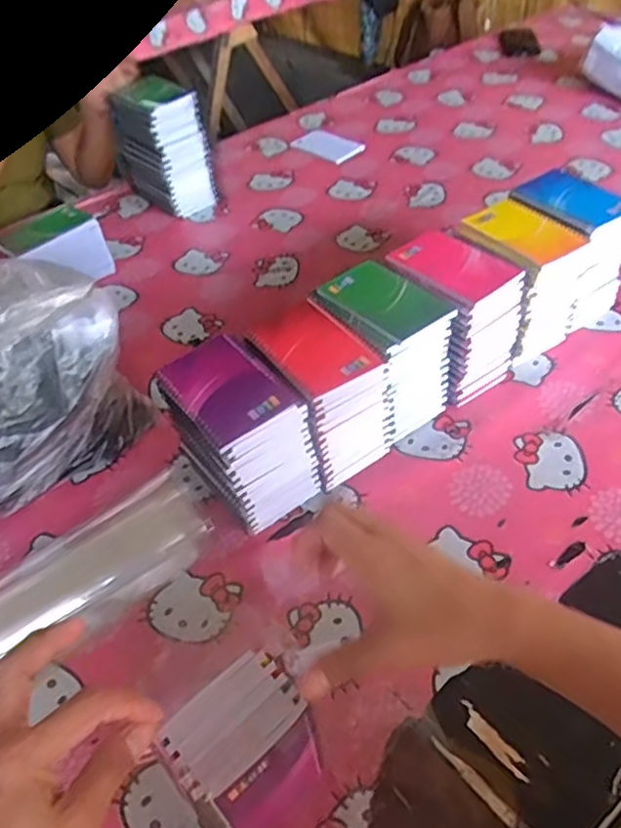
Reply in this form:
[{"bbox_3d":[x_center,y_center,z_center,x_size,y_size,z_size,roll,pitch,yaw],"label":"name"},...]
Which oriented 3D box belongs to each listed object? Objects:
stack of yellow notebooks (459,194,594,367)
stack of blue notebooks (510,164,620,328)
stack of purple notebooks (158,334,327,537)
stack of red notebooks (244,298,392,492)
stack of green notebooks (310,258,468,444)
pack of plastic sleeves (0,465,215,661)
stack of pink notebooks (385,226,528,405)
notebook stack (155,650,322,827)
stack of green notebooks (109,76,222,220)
[{"bbox_3d":[0.244,-0.156,0.800,0.103,0.152,0.131,-32,50,-23],"label":"stack of yellow notebooks"},{"bbox_3d":[0.323,-0.201,0.828,0.091,0.161,0.131,-27,48,-19],"label":"stack of blue notebooks"},{"bbox_3d":[-0.069,0.024,0.662,0.096,0.160,0.127,-31,50,-23],"label":"stack of purple notebooks"},{"bbox_3d":[0.011,-0.016,0.693,0.098,0.156,0.126,-32,50,-23],"label":"stack of red notebooks"},{"bbox_3d":[0.081,-0.068,0.737,0.102,0.155,0.132,-31,50,-23],"label":"stack of green notebooks"},{"bbox_3d":[-0.242,0.172,0.670,0.294,0.019,0.125,-31,50,-22],"label":"pack of plastic sleeves"},{"bbox_3d":[0.162,-0.112,0.766,0.096,0.154,0.130,-31,50,-22],"label":"stack of pink notebooks"},{"bbox_3d":[-0.044,0.242,0.466,0.089,0.139,0.063,-35,52,-26],"label":"notebook stack"},{"bbox_3d":[-0.253,-0.460,1.122,0.089,0.207,0.160,-37,52,-27],"label":"stack of green notebooks"}]

